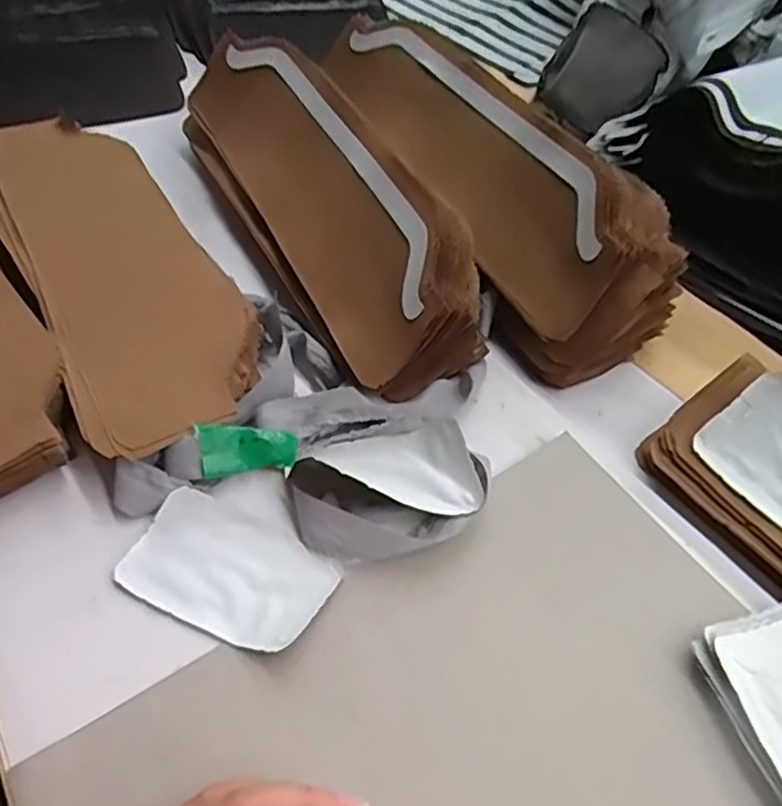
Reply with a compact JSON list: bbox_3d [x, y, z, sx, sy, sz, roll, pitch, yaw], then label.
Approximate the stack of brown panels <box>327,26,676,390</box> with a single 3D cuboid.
[{"bbox_3d":[0.077,-0.208,0.572,0.118,0.103,0.418,-20,53,-16],"label":"stack of brown panels"}]

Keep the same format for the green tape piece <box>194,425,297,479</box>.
[{"bbox_3d":[-0.091,0.029,0.432,0.062,0.033,0.004,-5,23,-24],"label":"green tape piece"}]

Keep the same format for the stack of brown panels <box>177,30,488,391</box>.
[{"bbox_3d":[-0.060,-0.170,0.544,0.106,0.094,0.399,-22,54,-17],"label":"stack of brown panels"}]

